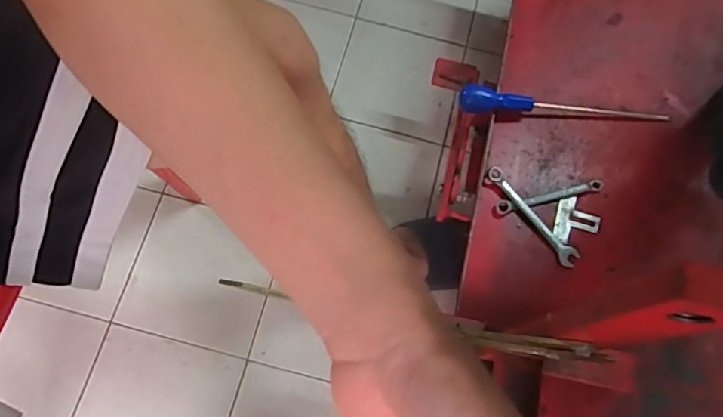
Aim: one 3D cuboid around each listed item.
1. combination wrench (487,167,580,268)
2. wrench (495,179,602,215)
[{"bbox_3d":[0.203,0.007,0.641,0.023,0.014,0.144,-35,74,-11],"label":"combination wrench"},{"bbox_3d":[0.227,-0.015,0.653,0.132,0.008,0.017,-14,71,-5],"label":"wrench"}]

